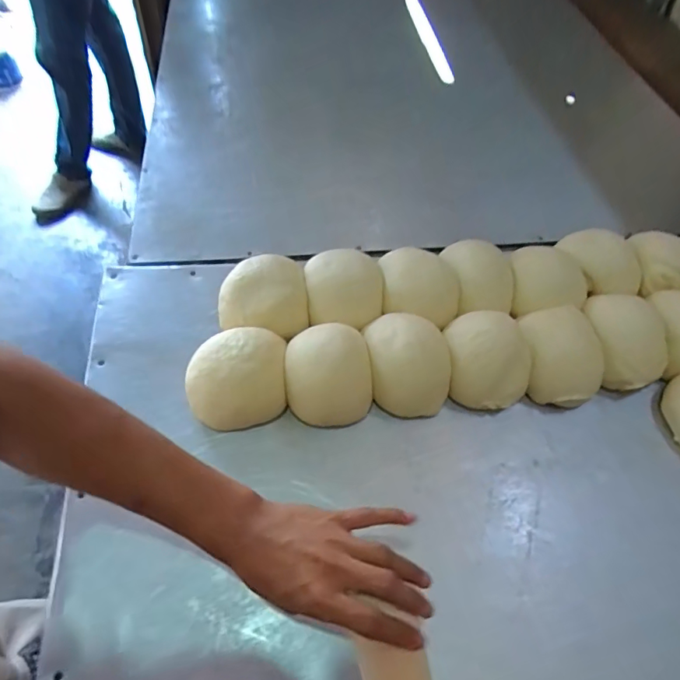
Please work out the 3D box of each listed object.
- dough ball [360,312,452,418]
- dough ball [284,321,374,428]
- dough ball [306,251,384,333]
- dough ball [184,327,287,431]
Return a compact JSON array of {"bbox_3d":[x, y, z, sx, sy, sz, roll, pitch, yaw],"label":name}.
[{"bbox_3d":[0.073,0.023,0.531,0.083,0.068,0.110,-10,57,-11],"label":"dough ball"},{"bbox_3d":[-0.012,0.035,0.516,0.090,0.064,0.095,2,55,-3],"label":"dough ball"},{"bbox_3d":[0.004,-0.062,0.574,0.089,0.053,0.083,-3,56,-7],"label":"dough ball"},{"bbox_3d":[-0.110,0.039,0.511,0.101,0.063,0.093,2,55,-3],"label":"dough ball"}]

